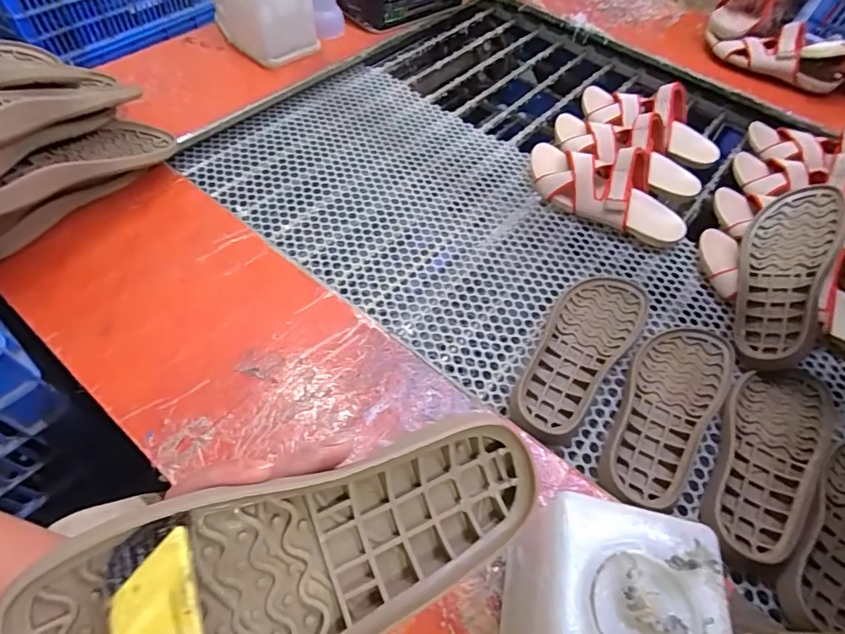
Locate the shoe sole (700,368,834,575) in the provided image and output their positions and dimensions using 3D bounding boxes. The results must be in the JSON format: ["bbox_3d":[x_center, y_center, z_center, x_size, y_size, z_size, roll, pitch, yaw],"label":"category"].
[{"bbox_3d":[0.354,0.135,0.491,0.097,0.022,0.250,38,60,20],"label":"shoe sole"}]

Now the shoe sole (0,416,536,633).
[{"bbox_3d":[-0.050,0.119,0.235,0.242,0.027,0.092,-10,89,-22],"label":"shoe sole"}]

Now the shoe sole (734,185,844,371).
[{"bbox_3d":[0.436,-0.052,0.580,0.092,0.025,0.255,10,66,44],"label":"shoe sole"}]

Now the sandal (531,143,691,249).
[{"bbox_3d":[0.257,-0.183,0.677,0.241,0.077,0.102,31,58,16],"label":"sandal"}]

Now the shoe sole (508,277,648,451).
[{"bbox_3d":[0.181,0.034,0.553,0.091,0.019,0.260,35,59,18],"label":"shoe sole"}]

